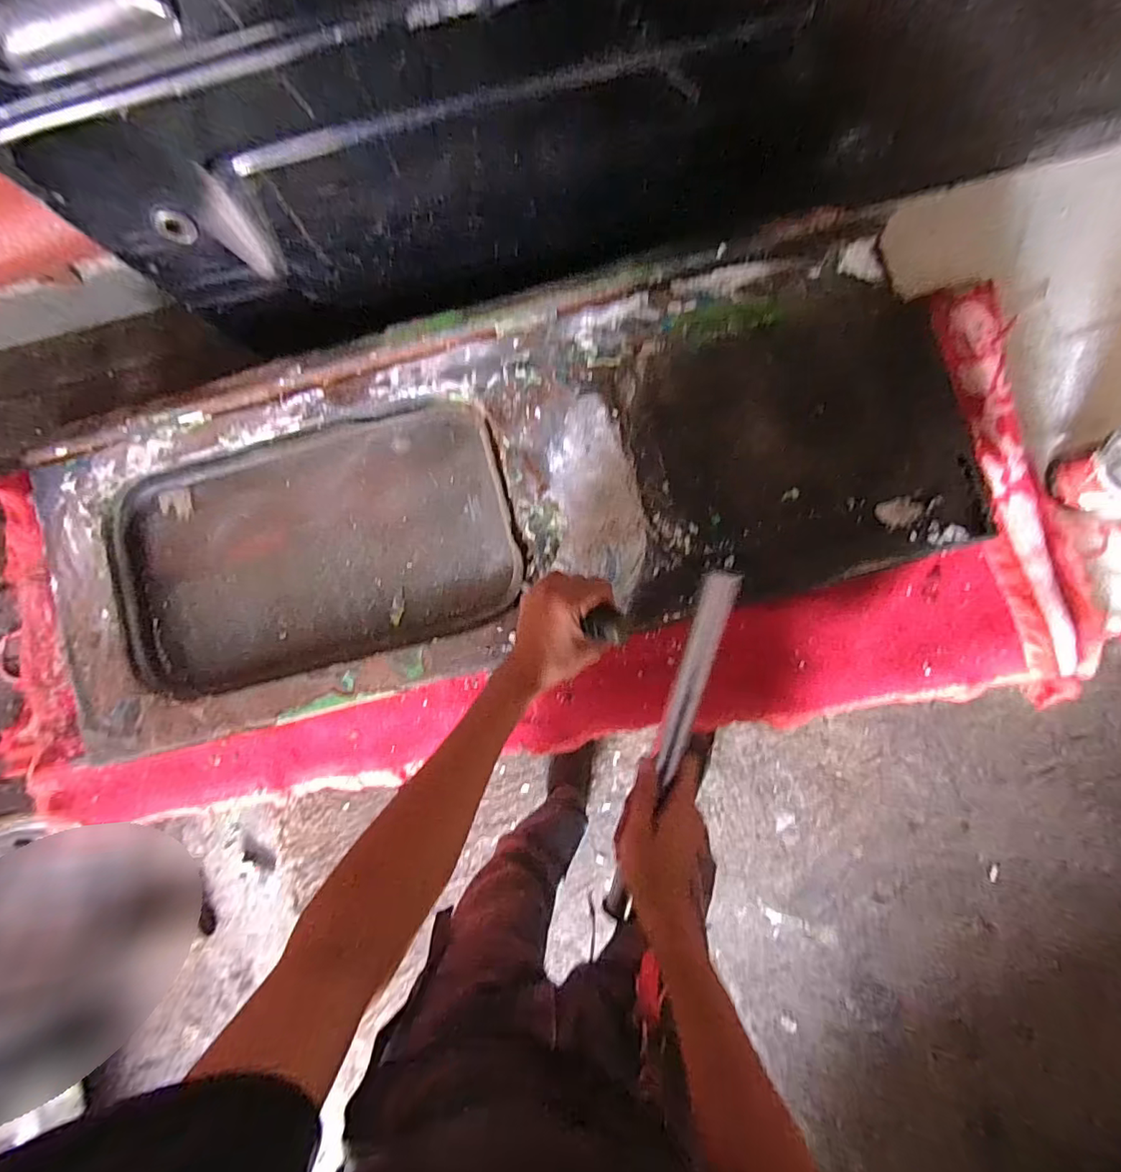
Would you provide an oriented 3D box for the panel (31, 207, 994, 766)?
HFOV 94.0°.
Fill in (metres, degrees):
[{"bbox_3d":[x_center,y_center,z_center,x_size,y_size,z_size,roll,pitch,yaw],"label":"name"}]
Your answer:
[{"bbox_3d":[-0.088,-0.104,0.575,0.998,0.055,0.377,-15,82,2],"label":"panel"}]

